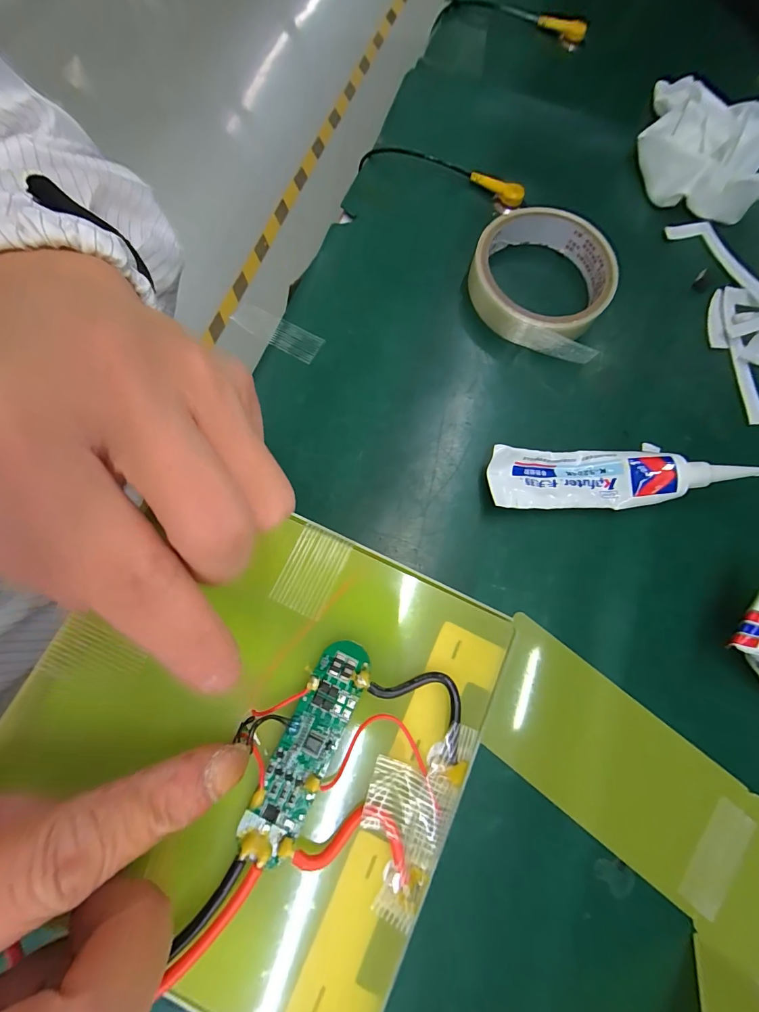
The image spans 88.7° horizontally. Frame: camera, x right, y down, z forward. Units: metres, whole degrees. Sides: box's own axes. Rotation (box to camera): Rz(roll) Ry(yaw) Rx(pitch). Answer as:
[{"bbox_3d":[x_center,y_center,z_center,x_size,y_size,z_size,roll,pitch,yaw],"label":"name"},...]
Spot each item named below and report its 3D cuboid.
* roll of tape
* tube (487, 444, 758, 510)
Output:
[{"bbox_3d":[0.105,-0.149,0.255,0.088,0.024,0.091,0,75,-2],"label":"roll of tape"},{"bbox_3d":[0.136,-0.016,0.225,0.146,0.017,0.035,-1,75,-2],"label":"tube"}]

